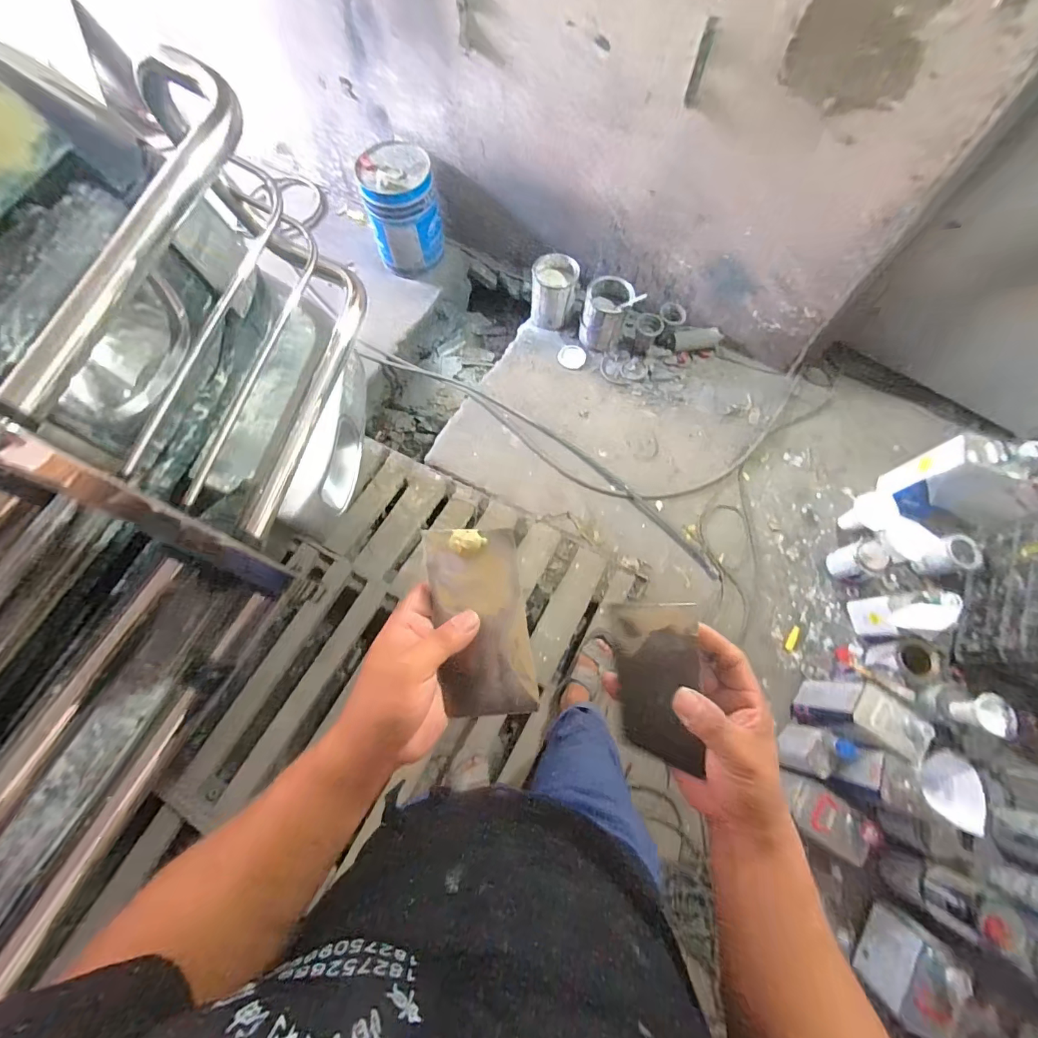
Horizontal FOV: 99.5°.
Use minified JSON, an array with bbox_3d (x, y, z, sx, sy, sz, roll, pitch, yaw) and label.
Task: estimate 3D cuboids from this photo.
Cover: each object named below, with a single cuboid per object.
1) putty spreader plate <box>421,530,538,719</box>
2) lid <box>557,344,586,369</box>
[{"bbox_3d":[-0.030,0.072,0.318,0.072,0.015,0.132,-12,81,20],"label":"putty spreader plate"},{"bbox_3d":[0.199,-0.608,1.648,0.100,0.011,0.094,10,71,3],"label":"lid"}]

